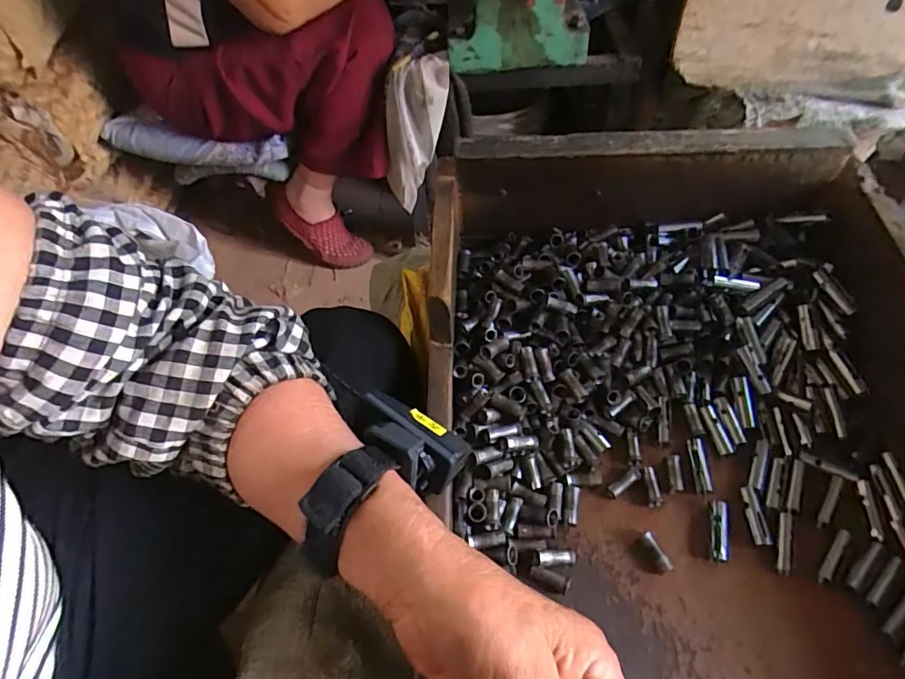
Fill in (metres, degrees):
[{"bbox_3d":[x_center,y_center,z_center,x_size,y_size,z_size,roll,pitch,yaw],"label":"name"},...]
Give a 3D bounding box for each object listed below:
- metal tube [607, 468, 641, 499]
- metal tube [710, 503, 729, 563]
[{"bbox_3d":[0.118,0.099,0.355,0.027,0.009,0.008,-29,57,-19],"label":"metal tube"},{"bbox_3d":[0.173,0.125,0.333,0.012,0.010,0.038,12,54,11],"label":"metal tube"}]

